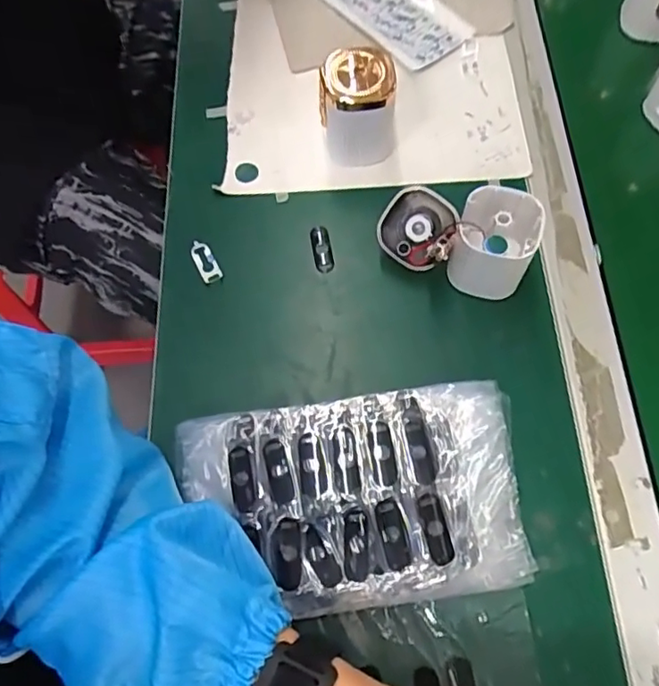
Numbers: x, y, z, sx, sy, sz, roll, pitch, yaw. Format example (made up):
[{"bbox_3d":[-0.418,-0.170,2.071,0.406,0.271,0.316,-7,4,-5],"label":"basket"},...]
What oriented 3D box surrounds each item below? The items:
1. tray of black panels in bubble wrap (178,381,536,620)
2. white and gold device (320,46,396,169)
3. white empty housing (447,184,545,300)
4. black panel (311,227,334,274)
[{"bbox_3d":[0.013,0.099,0.375,0.208,0.036,0.124,-7,68,-1],"label":"tray of black panels in bubble wrap"},{"bbox_3d":[0.023,-0.189,0.467,0.061,0.080,0.058,-1,68,2],"label":"white and gold device"},{"bbox_3d":[0.118,-0.068,0.422,0.055,0.065,0.061,20,70,10],"label":"white empty housing"},{"bbox_3d":[-0.006,-0.074,0.466,0.015,0.004,0.039,-10,68,-3],"label":"black panel"}]

